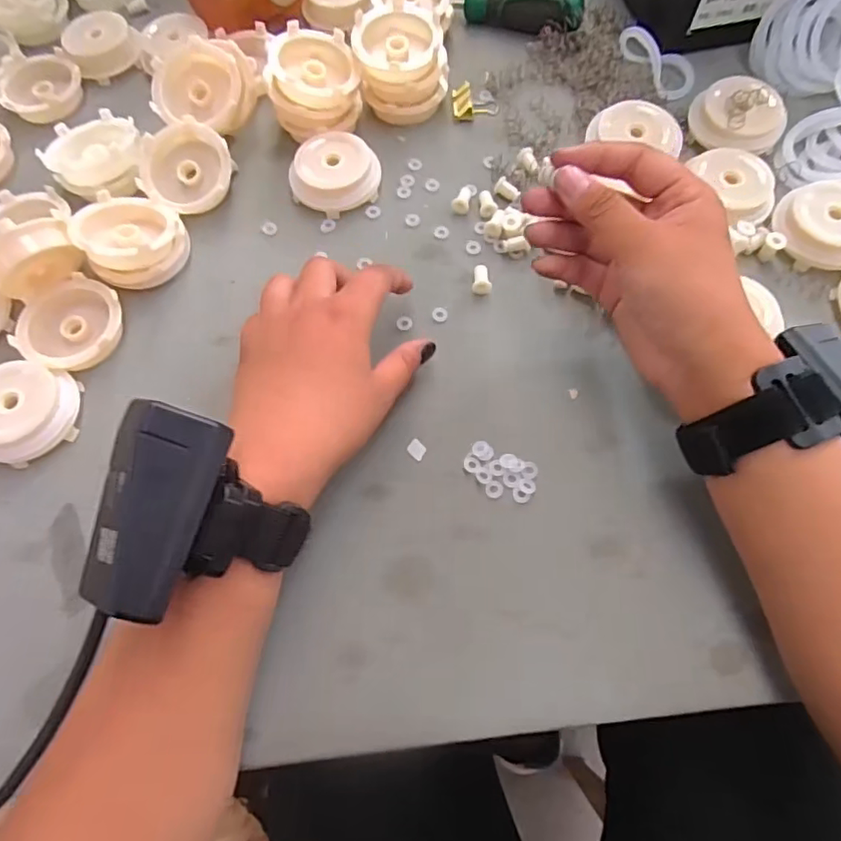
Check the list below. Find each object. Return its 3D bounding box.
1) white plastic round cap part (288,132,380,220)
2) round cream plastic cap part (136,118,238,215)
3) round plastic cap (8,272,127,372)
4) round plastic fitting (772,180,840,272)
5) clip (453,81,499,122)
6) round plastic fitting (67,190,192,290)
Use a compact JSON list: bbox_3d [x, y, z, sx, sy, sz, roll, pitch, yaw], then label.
[{"bbox_3d":[-0.054,-0.157,0.373,0.050,0.024,0.046,0,67,1],"label":"white plastic round cap part"},{"bbox_3d":[-0.150,-0.160,0.374,0.057,0.022,0.057,0,87,-7],"label":"round cream plastic cap part"},{"bbox_3d":[-0.202,-0.055,0.339,0.057,0.015,0.056,0,67,1],"label":"round plastic cap"},{"bbox_3d":[0.237,-0.114,0.341,0.056,0.017,0.048,6,67,3],"label":"round plastic fitting"},{"bbox_3d":[0.038,-0.221,0.404,0.030,0.011,0.025,-3,67,0],"label":"clip"},{"bbox_3d":[-0.174,-0.112,0.349,0.057,0.032,0.062,0,67,1],"label":"round plastic fitting"}]

